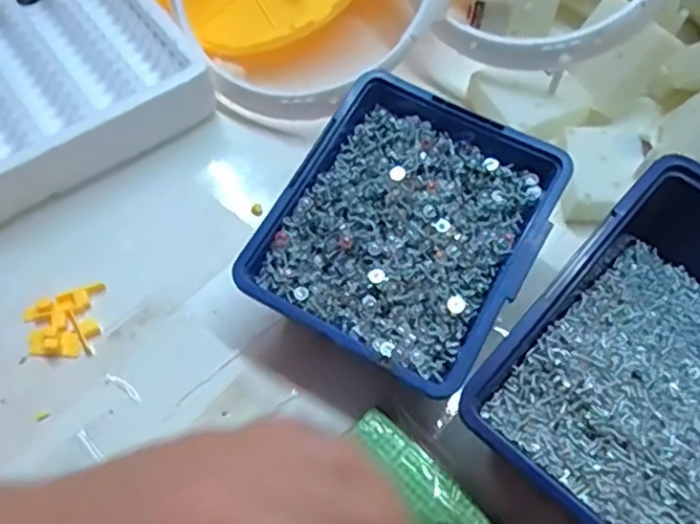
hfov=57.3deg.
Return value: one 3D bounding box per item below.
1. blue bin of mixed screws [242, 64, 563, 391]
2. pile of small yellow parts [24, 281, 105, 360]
[{"bbox_3d":[0.027,-0.013,0.325,0.122,0.050,0.137,30,66,15],"label":"blue bin of mixed screws"},{"bbox_3d":[-0.149,0.032,0.335,0.038,0.007,0.035,-11,62,-6],"label":"pile of small yellow parts"}]

